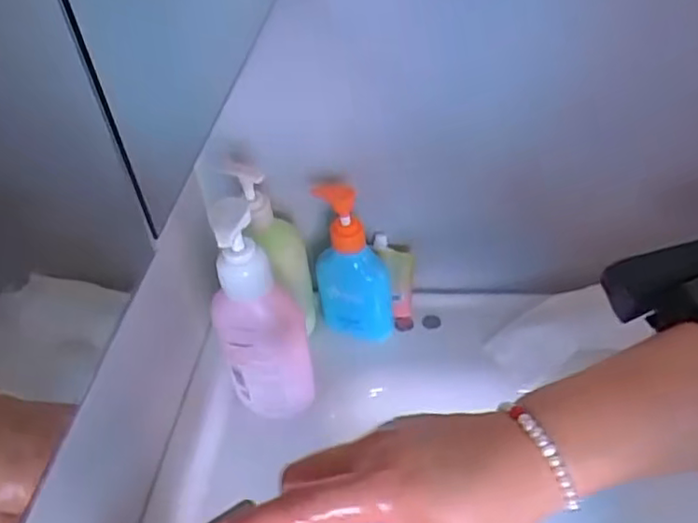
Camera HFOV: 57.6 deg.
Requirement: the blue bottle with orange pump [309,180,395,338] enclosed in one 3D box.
[{"bbox_3d":[0.002,0.005,0.595,0.065,0.175,0.052,-10,42,-3],"label":"blue bottle with orange pump"}]

